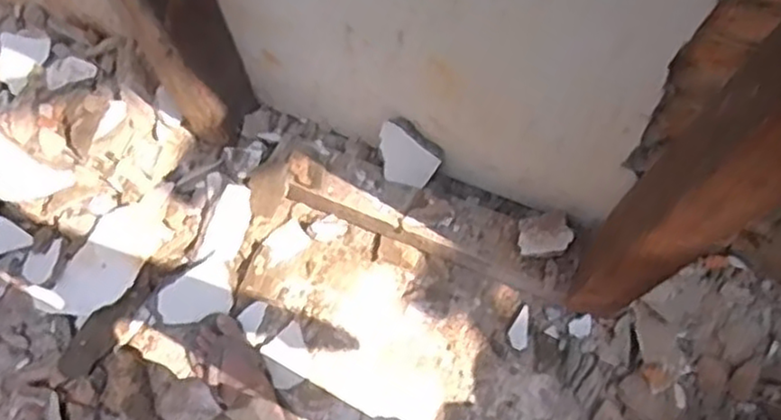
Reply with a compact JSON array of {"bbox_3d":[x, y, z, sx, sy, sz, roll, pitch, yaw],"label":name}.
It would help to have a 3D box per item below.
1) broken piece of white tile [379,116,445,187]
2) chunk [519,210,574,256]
[{"bbox_3d":[0.034,-0.097,1.239,0.106,0.148,0.013,12,49,0],"label":"broken piece of white tile"},{"bbox_3d":[0.266,0.042,1.237,0.092,0.034,0.075,-11,71,-4],"label":"chunk"}]

